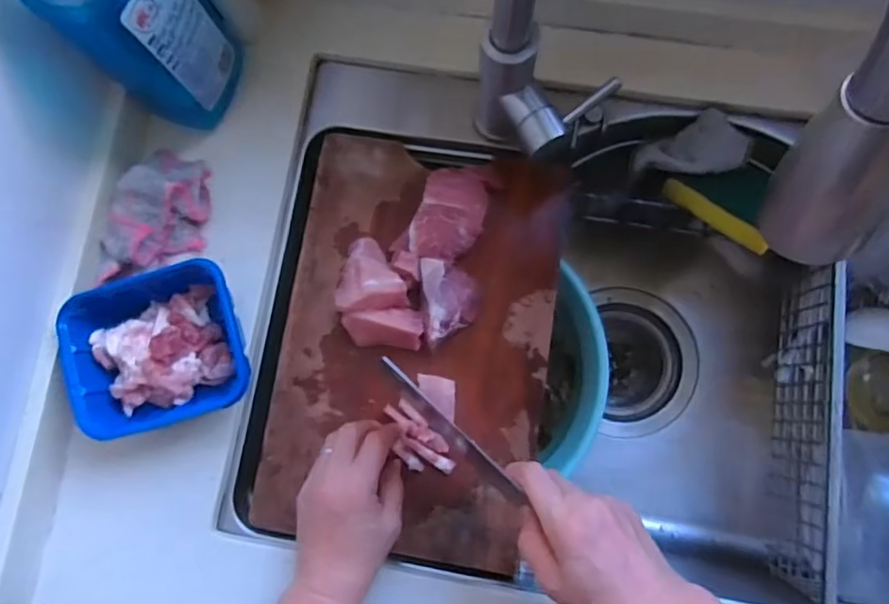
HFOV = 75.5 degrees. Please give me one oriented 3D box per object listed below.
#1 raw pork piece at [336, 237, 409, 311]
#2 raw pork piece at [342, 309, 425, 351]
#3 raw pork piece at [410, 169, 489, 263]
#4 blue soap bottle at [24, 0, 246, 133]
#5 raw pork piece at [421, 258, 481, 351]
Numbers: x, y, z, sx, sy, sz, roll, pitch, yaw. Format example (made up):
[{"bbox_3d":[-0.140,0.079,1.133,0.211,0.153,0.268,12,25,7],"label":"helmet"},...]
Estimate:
[{"bbox_3d":[-0.066,-0.027,0.509,0.059,0.043,0.070,-7,81,1],"label":"raw pork piece"},{"bbox_3d":[-0.055,0.023,0.513,0.072,0.029,0.034,5,81,3],"label":"raw pork piece"},{"bbox_3d":[0.005,-0.077,0.527,0.057,0.025,0.083,19,82,5],"label":"raw pork piece"},{"bbox_3d":[-0.236,-0.230,0.430,0.069,0.254,0.093,25,83,6],"label":"blue soap bottle"},{"bbox_3d":[0.006,0.000,0.515,0.050,0.026,0.076,-2,81,2],"label":"raw pork piece"}]

